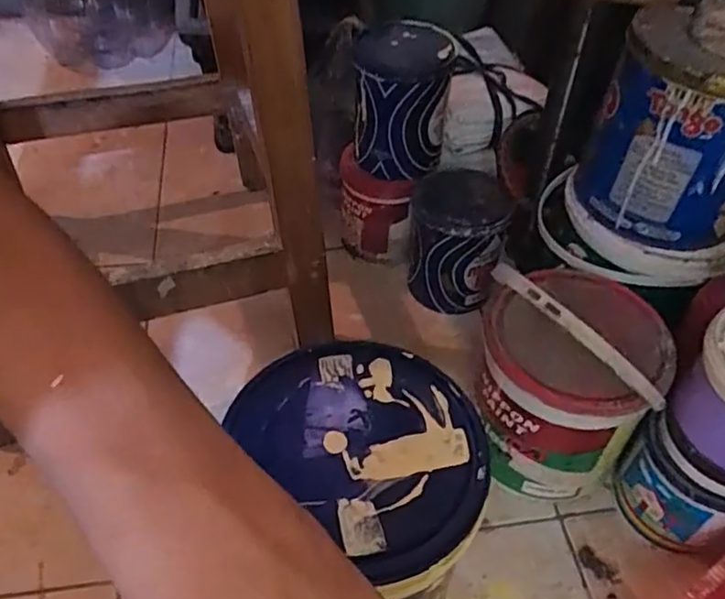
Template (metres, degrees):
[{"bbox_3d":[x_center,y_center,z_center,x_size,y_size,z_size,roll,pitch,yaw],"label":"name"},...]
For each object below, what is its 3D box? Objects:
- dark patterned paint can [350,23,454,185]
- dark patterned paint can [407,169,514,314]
[{"bbox_3d":[0.042,-0.216,0.710,0.097,0.141,0.101,1,48,-1],"label":"dark patterned paint can"},{"bbox_3d":[0.107,-0.066,0.748,0.093,0.136,0.096,1,48,-1],"label":"dark patterned paint can"}]

